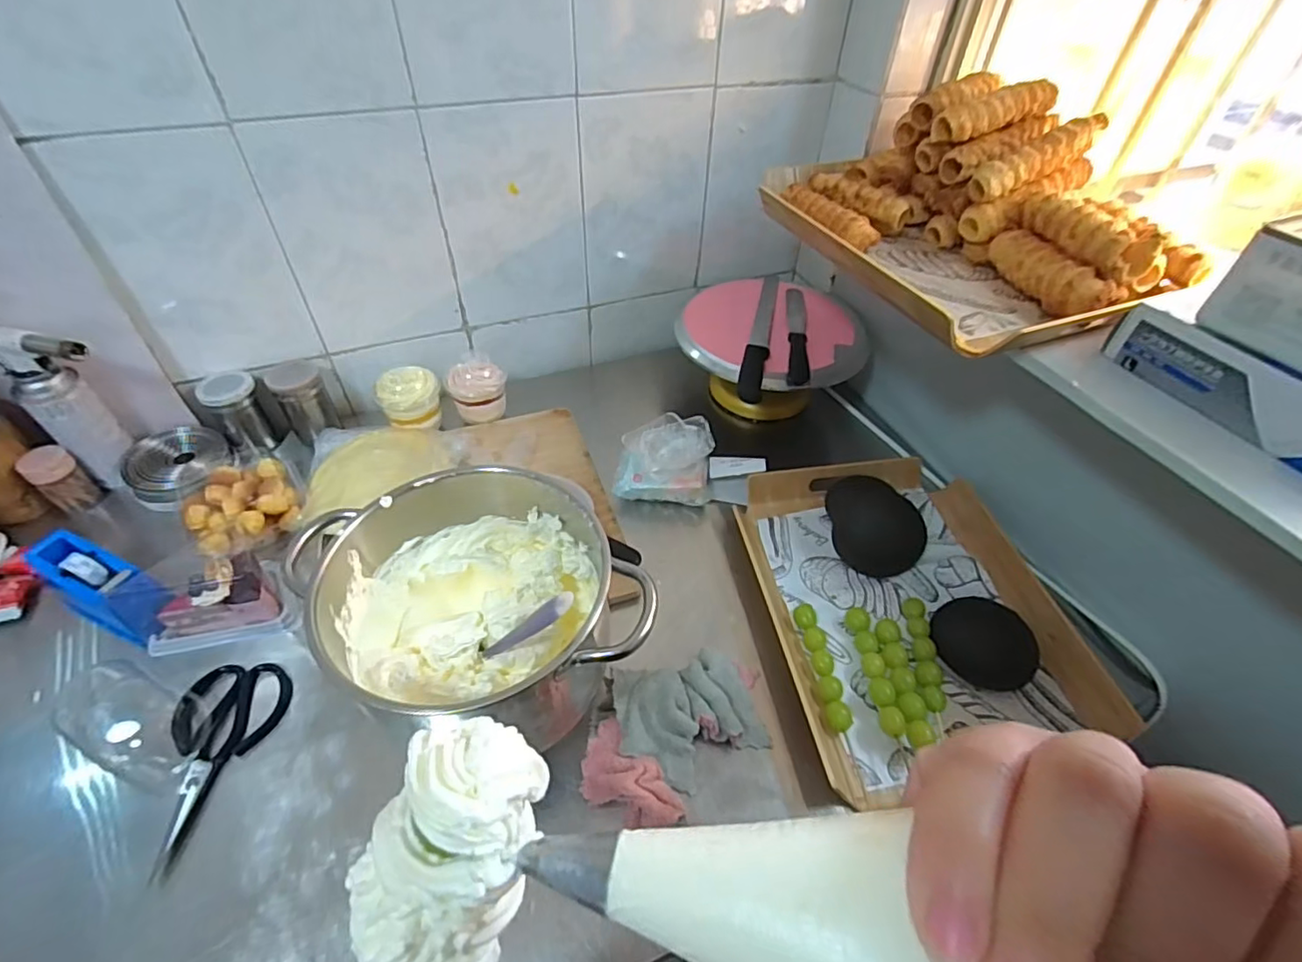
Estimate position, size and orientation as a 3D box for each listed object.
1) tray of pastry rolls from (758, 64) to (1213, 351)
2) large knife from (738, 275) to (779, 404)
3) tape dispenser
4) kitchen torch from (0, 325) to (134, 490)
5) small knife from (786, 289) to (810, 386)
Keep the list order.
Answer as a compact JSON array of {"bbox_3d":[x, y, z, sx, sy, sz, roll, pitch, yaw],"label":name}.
[{"bbox_3d":[0.341,-0.327,0.662,0.287,0.146,0.437,-18,49,-19],"label":"tray of pastry rolls"},{"bbox_3d":[0.167,-0.227,0.873,0.033,0.018,0.343,11,47,9],"label":"large knife"},{"bbox_3d":[-0.603,0.121,0.646,0.144,0.092,0.060,19,48,16],"label":"tape dispenser"},{"bbox_3d":[-0.729,-0.097,0.737,0.081,0.210,0.082,32,53,25],"label":"kitchen torch"},{"bbox_3d":[0.221,-0.224,0.884,0.031,0.024,0.243,7,46,4],"label":"small knife"}]

